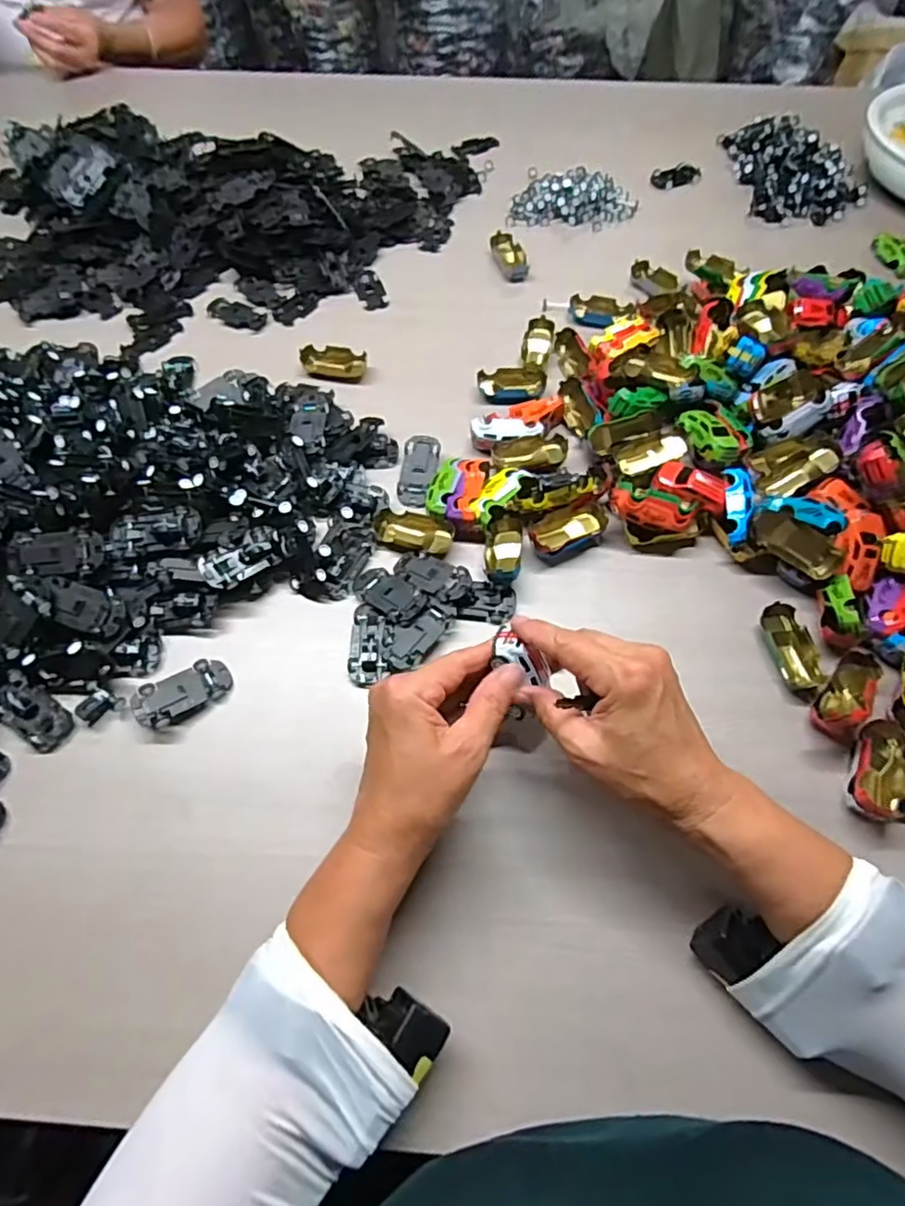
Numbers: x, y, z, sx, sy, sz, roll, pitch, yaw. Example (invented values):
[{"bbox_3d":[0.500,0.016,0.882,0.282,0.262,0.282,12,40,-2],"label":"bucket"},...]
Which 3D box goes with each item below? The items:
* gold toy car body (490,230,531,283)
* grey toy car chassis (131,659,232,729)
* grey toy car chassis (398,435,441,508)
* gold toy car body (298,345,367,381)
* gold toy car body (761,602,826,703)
[{"bbox_3d":[0.064,-0.386,0.681,0.032,0.013,0.061,-22,76,-11],"label":"gold toy car body"},{"bbox_3d":[-0.190,0.063,0.432,0.064,0.016,0.032,-33,66,-17],"label":"grey toy car chassis"},{"bbox_3d":[-0.029,-0.113,0.526,0.030,0.014,0.068,7,61,4],"label":"grey toy car chassis"},{"bbox_3d":[-0.116,-0.236,0.599,0.062,0.016,0.034,-1,61,0],"label":"gold toy car body"},{"bbox_3d":[0.250,0.035,0.450,0.032,0.015,0.069,-16,62,-8],"label":"gold toy car body"}]

